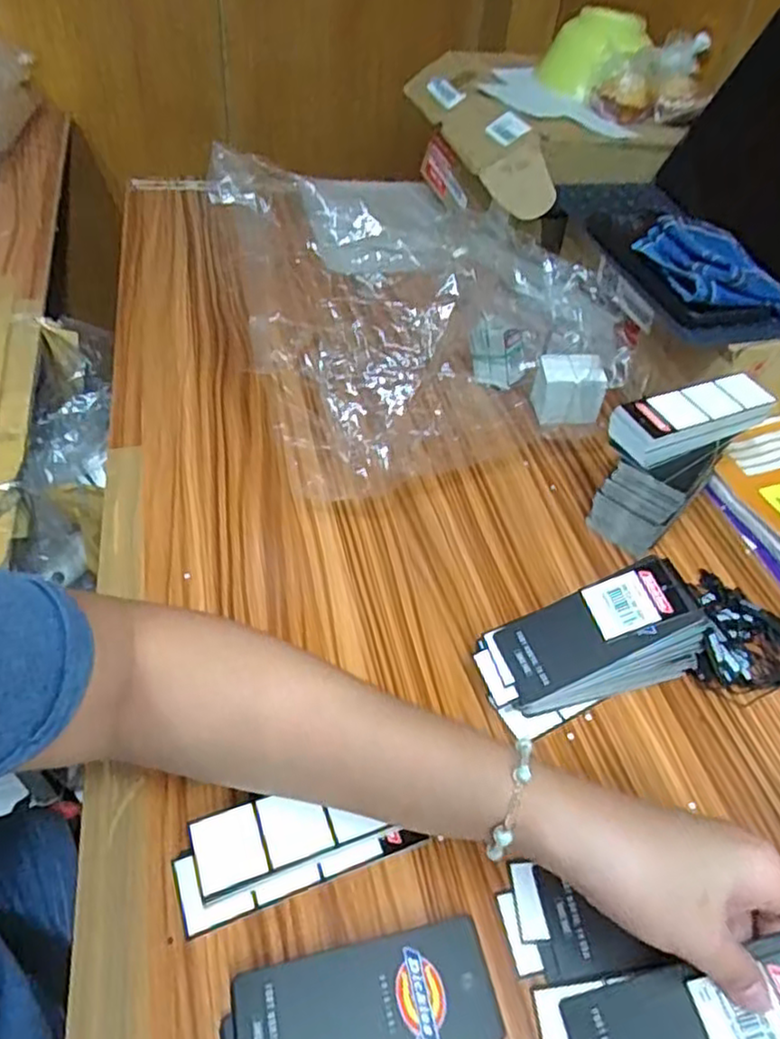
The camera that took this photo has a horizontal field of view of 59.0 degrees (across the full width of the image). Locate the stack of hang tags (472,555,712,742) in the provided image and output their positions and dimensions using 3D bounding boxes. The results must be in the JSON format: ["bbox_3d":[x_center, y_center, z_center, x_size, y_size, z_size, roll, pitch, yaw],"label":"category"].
[{"bbox_3d":[0.115,0.072,0.403,0.120,0.075,0.053,-12,49,-17],"label":"stack of hang tags"}]

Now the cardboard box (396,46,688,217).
[{"bbox_3d":[0.159,-0.430,0.749,0.211,0.060,0.283,-6,48,-12],"label":"cardboard box"}]

